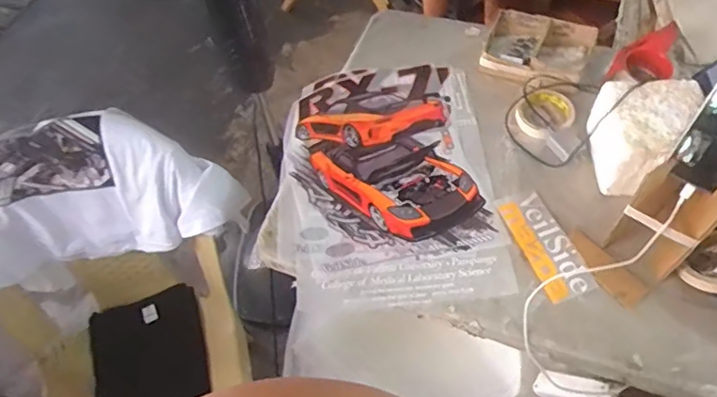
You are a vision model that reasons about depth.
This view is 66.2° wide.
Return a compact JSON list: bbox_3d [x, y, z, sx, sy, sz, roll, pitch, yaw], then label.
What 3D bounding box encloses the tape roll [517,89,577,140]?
[{"bbox_3d":[0.319,-0.148,0.943,0.100,0.022,0.085,-24,59,-11],"label":"tape roll"}]

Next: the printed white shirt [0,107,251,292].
[{"bbox_3d":[-0.475,0.015,0.978,0.515,0.291,0.189,-16,58,-6],"label":"printed white shirt"}]

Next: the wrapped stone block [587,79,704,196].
[{"bbox_3d":[0.420,-0.104,0.851,0.134,0.116,0.178,31,65,21],"label":"wrapped stone block"}]

